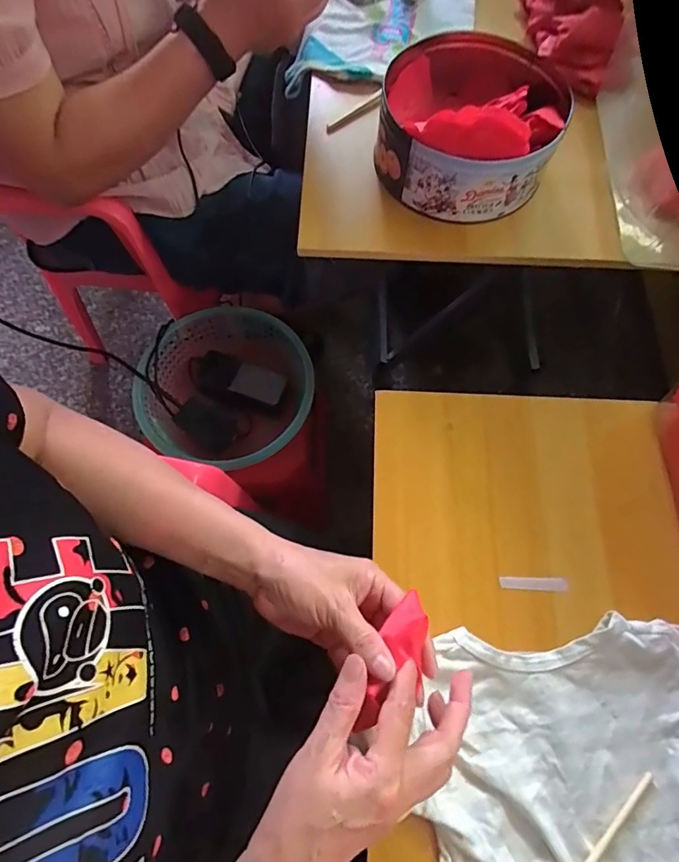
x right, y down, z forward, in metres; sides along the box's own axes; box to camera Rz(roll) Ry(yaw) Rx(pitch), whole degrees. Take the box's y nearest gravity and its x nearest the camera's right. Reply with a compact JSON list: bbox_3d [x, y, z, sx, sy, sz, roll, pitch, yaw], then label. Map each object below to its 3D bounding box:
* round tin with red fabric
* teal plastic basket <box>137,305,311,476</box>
[{"bbox_3d":[0.133,-0.329,0.487,0.170,0.109,0.191,11,70,4],"label":"round tin with red fabric"},{"bbox_3d":[-0.156,-0.057,0.665,0.233,0.078,0.221,0,70,0],"label":"teal plastic basket"}]

